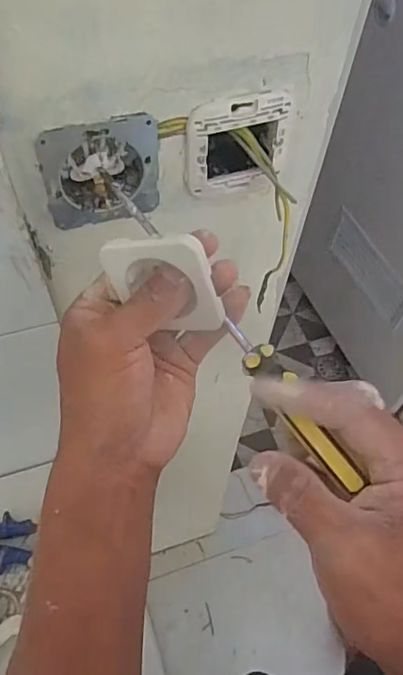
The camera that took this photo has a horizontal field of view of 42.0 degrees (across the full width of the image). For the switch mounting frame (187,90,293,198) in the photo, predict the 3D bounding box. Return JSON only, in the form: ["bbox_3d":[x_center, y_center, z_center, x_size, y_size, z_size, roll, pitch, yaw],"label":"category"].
[{"bbox_3d":[0.024,-0.121,0.340,0.068,0.073,0.008,-16,61,-12],"label":"switch mounting frame"}]

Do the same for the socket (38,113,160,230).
[{"bbox_3d":[-0.062,-0.105,0.326,0.071,0.069,0.024,-14,60,-11],"label":"socket"}]

